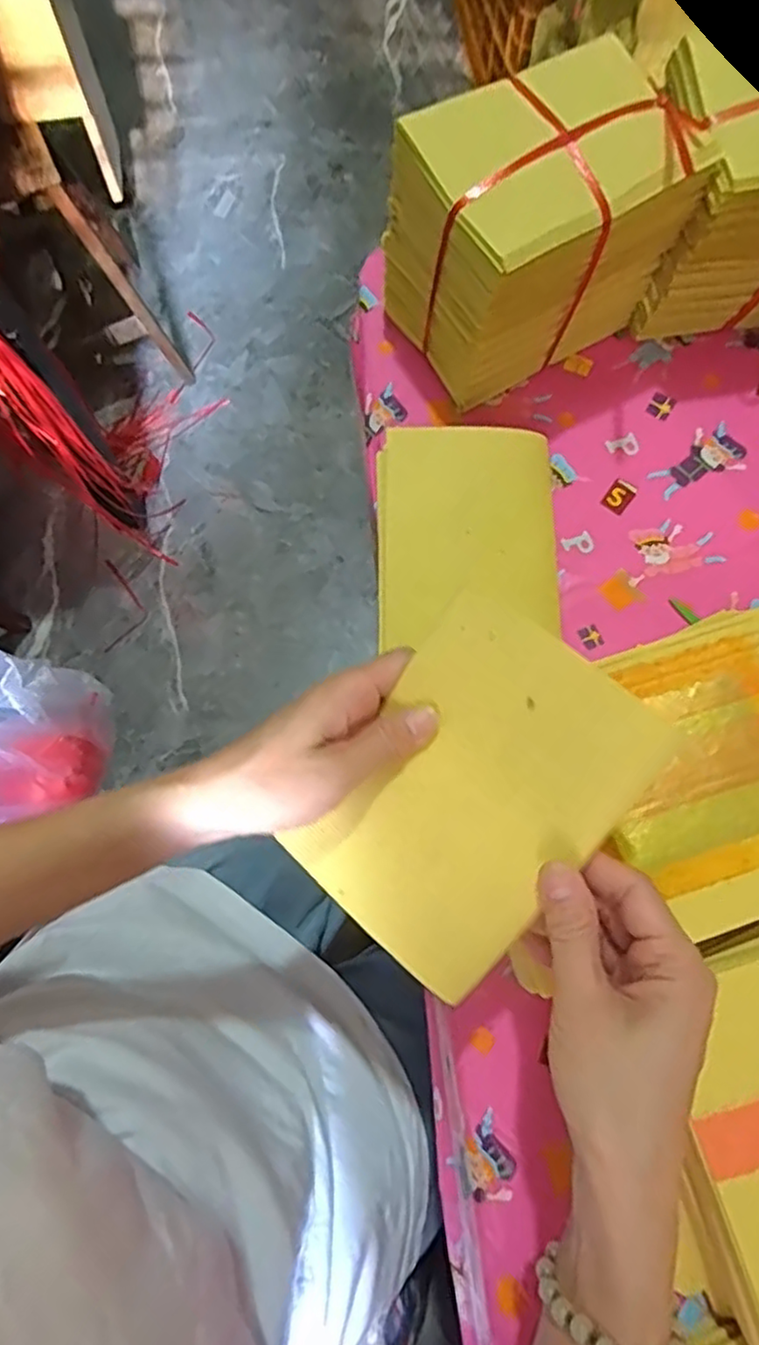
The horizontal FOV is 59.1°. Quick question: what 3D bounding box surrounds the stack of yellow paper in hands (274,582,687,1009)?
[{"bbox_3d":[0.040,0.056,0.311,0.113,0.010,0.159,39,98,16],"label":"stack of yellow paper in hands"}]

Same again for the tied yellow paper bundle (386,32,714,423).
[{"bbox_3d":[0.108,-0.300,0.470,0.164,0.147,0.116,-29,75,-8],"label":"tied yellow paper bundle"}]

